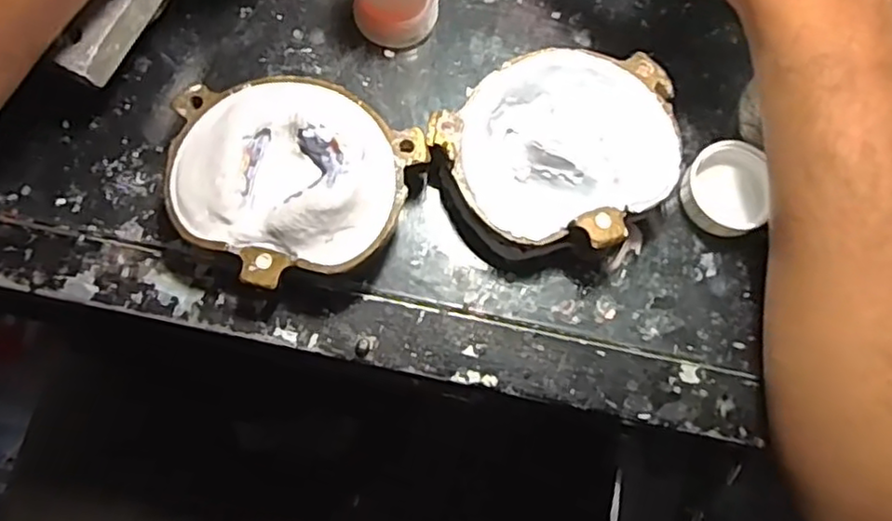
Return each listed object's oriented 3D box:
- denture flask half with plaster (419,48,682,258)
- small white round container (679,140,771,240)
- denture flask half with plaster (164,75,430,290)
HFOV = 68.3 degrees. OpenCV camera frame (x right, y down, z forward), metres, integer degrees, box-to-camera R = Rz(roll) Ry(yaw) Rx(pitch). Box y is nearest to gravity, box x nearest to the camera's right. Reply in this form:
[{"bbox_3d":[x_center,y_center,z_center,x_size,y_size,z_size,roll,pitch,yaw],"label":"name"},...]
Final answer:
[{"bbox_3d":[0.058,-0.052,0.320,0.116,0.035,0.099,-38,80,-10],"label":"denture flask half with plaster"},{"bbox_3d":[0.143,-0.036,0.327,0.051,0.017,0.045,-25,78,-7],"label":"small white round container"},{"bbox_3d":[-0.076,-0.038,0.309,0.114,0.040,0.097,22,76,4],"label":"denture flask half with plaster"}]

